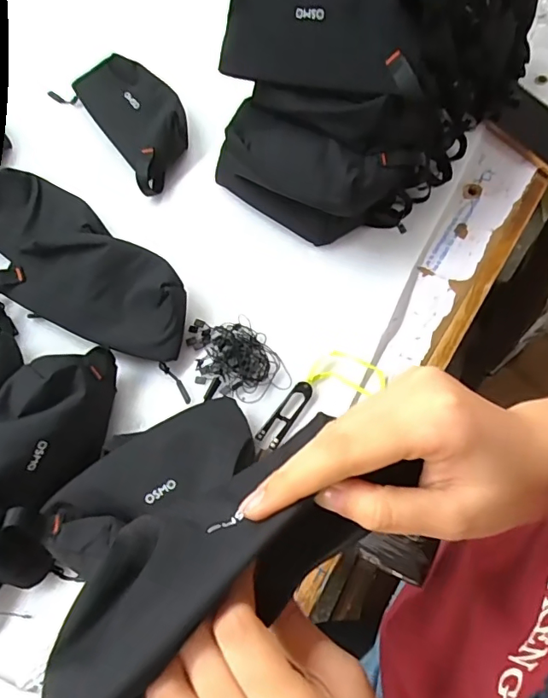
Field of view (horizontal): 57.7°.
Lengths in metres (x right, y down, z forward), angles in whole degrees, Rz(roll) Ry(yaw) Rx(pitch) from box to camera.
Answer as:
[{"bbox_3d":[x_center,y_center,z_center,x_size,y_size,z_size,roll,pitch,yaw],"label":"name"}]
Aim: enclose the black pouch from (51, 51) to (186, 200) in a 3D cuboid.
[{"bbox_3d":[-0.169,-0.288,0.611,0.105,0.049,0.215,-32,69,-13],"label":"black pouch"}]

